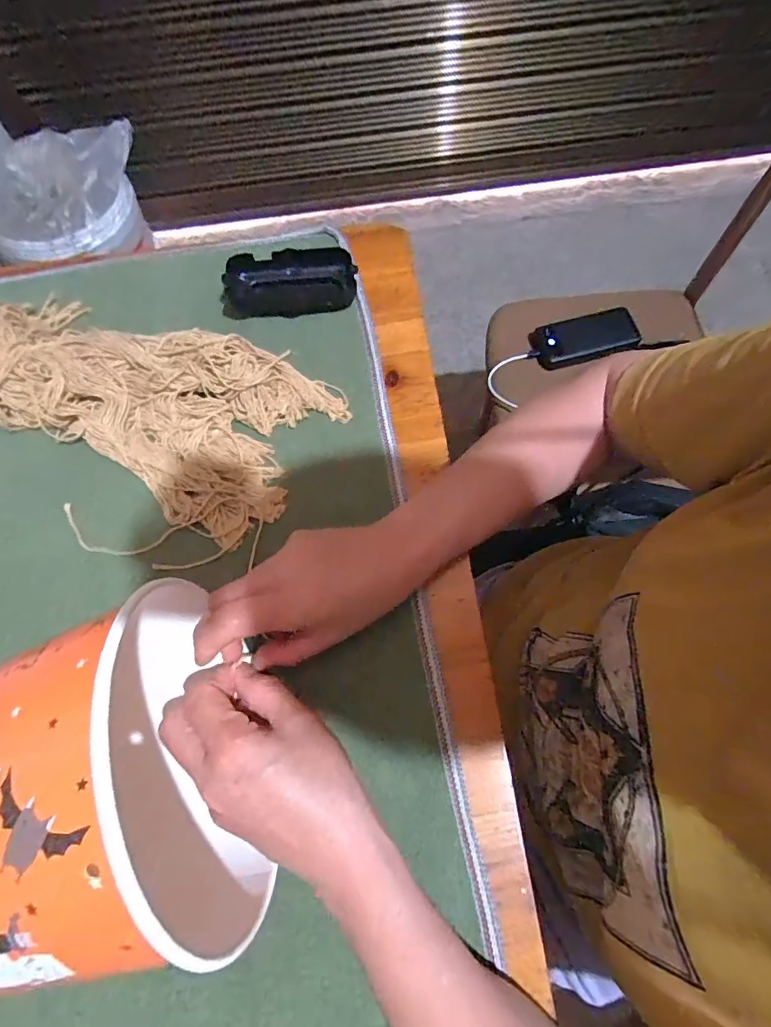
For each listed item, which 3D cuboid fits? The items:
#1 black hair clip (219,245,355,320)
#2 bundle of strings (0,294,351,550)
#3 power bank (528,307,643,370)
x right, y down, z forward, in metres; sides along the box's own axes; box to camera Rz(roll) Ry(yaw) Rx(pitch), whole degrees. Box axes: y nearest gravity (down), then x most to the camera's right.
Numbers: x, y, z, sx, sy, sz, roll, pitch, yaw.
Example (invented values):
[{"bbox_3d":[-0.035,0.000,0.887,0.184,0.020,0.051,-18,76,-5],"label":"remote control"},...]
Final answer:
[{"bbox_3d":[-0.086,-0.205,0.420,0.120,0.034,0.055,-1,69,1],"label":"black hair clip"},{"bbox_3d":[-0.218,-0.096,0.373,0.333,0.051,0.153,18,71,8],"label":"bundle of strings"},{"bbox_3d":[0.320,-0.280,0.750,0.158,0.032,0.074,-13,69,-3],"label":"power bank"}]

